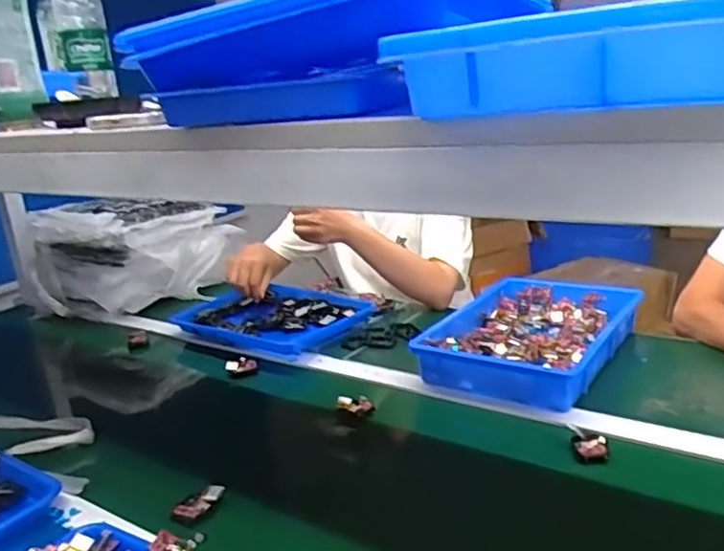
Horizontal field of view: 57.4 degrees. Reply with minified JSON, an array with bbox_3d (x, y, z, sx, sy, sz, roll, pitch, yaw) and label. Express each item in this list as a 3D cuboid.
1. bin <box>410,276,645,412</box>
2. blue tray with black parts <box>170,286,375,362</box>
[{"bbox_3d":[0.266,0.093,1.037,0.262,0.061,0.344,6,21,33],"label":"bin"},{"bbox_3d":[-0.145,0.065,1.201,0.313,0.031,0.256,8,22,36],"label":"blue tray with black parts"}]

